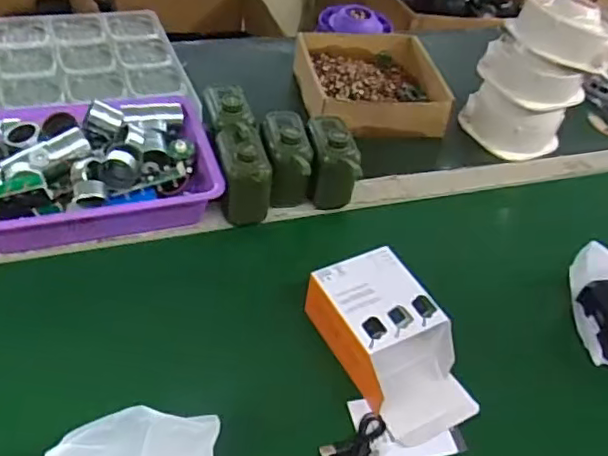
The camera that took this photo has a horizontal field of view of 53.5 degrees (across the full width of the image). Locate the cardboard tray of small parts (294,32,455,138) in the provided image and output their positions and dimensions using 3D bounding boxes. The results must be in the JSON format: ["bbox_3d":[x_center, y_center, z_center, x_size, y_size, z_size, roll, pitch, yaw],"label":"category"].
[{"bbox_3d":[0.104,-0.234,0.951,0.215,0.059,0.224,-6,49,-11],"label":"cardboard tray of small parts"}]

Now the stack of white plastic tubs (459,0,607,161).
[{"bbox_3d":[0.339,-0.220,0.889,0.143,0.203,0.125,-10,50,-14],"label":"stack of white plastic tubs"}]

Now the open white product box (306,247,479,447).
[{"bbox_3d":[0.090,0.115,0.609,0.101,0.071,0.177,-19,53,-21],"label":"open white product box"}]

